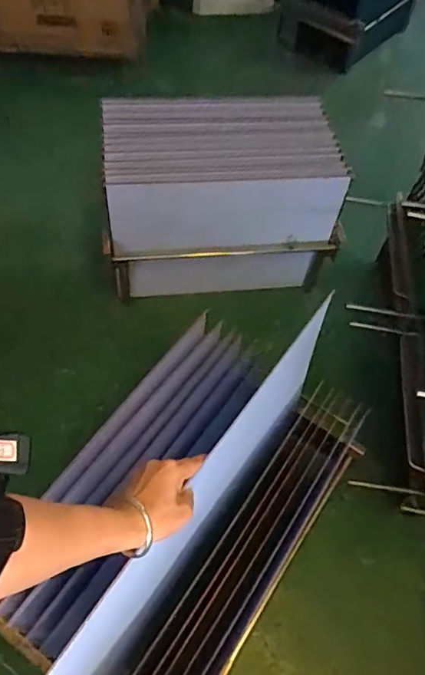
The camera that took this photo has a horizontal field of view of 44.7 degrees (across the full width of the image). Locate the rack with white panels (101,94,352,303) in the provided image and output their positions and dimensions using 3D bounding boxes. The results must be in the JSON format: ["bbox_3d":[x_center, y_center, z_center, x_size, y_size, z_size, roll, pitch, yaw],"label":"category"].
[{"bbox_3d":[0.014,-0.384,1.448,0.599,0.414,0.349,-4,57,-7],"label":"rack with white panels"}]

